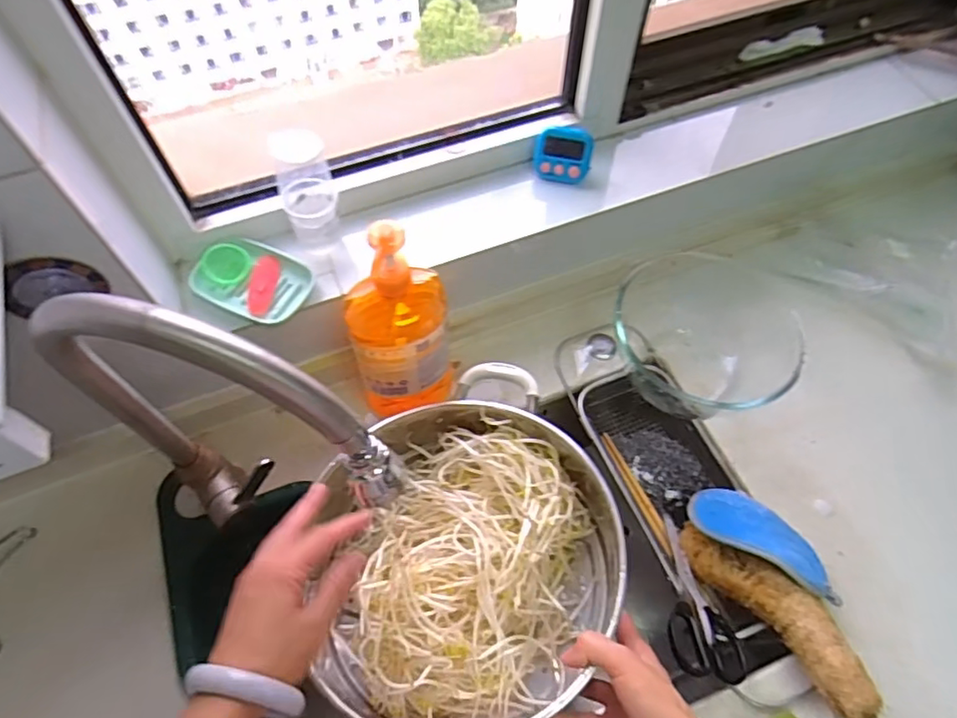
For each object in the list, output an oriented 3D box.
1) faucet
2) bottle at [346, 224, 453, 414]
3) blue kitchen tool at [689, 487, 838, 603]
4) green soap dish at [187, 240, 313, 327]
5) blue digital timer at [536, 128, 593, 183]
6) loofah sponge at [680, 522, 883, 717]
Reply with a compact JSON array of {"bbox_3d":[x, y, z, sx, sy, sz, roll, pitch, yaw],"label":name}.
[{"bbox_3d":[-0.176,0.065,0.454,0.243,0.334,0.058,21,59,13],"label":"faucet"},{"bbox_3d":[-0.080,-0.032,0.619,0.106,0.278,0.068,-9,57,-6],"label":"bottle"},{"bbox_3d":[0.299,0.187,0.626,0.153,0.034,0.081,23,39,31],"label":"blue kitchen tool"},{"bbox_3d":[-0.237,-0.084,0.634,0.120,0.026,0.082,20,59,12],"label":"green soap dish"},{"bbox_3d":[0.099,-0.238,0.700,0.065,0.062,0.018,10,28,8],"label":"blue digital timer"},{"bbox_3d":[0.295,0.237,0.588,0.074,0.046,0.219,-28,44,-18],"label":"loofah sponge"}]

